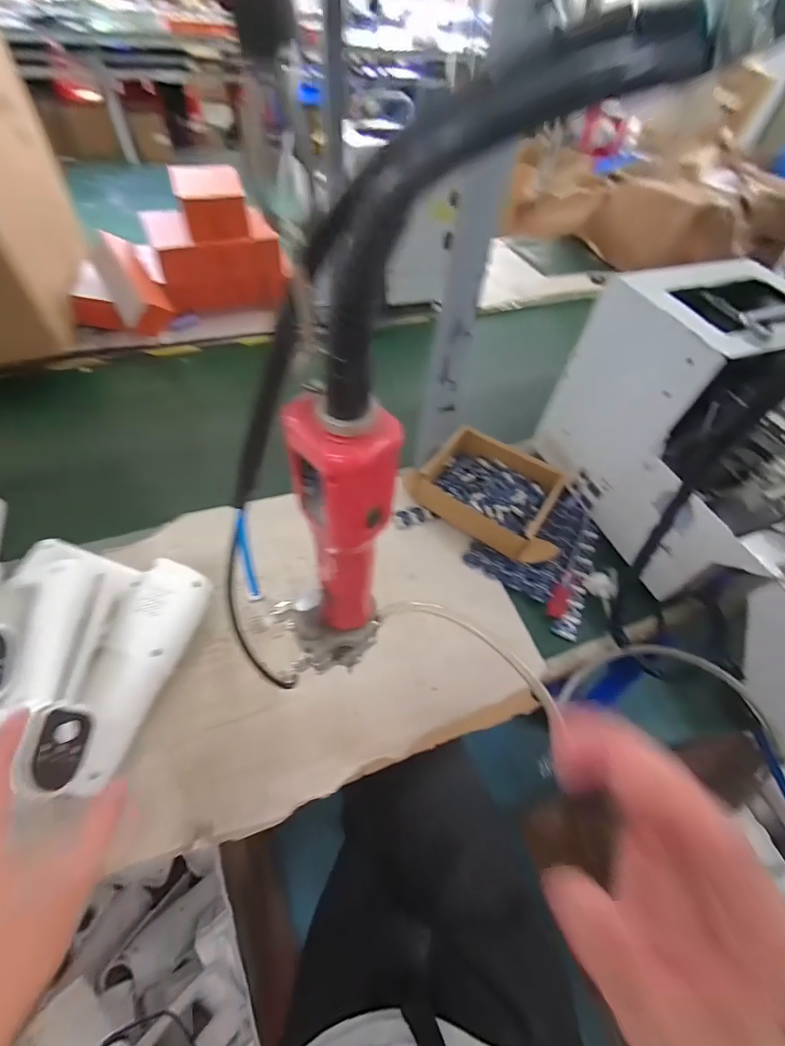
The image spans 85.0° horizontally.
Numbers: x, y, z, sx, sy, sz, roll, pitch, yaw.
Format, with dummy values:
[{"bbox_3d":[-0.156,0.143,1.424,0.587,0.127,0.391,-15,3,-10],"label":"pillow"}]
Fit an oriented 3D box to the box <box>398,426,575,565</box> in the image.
[{"bbox_3d":[0.135,-0.045,0.601,0.226,0.061,0.149,27,57,13],"label":"box"}]

